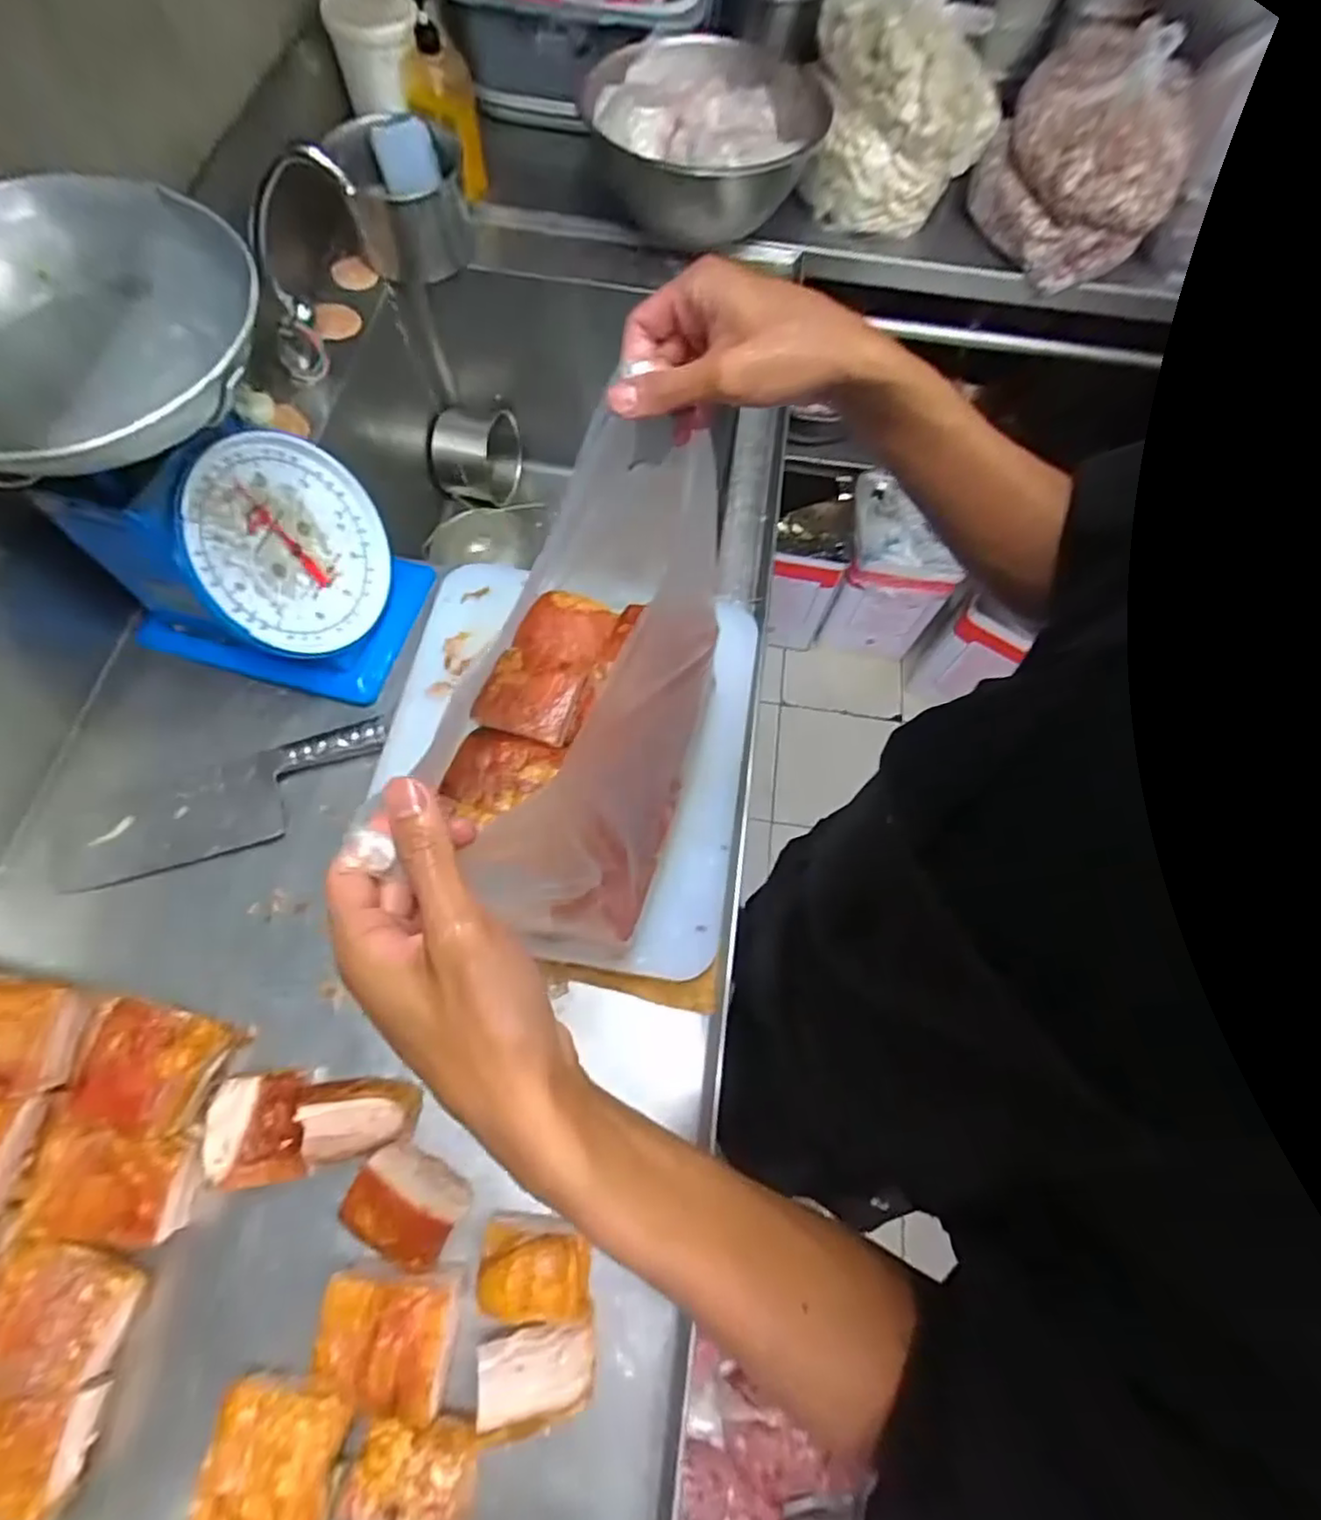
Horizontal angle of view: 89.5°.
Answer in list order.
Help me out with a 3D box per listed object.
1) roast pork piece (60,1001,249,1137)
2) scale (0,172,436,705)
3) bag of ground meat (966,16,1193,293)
[{"bbox_3d":[-0.402,0.246,0.533,0.086,0.055,0.086,16,68,3],"label":"roast pork piece"},{"bbox_3d":[-0.389,-0.236,0.577,0.244,0.331,0.226,23,69,6],"label":"scale"},{"bbox_3d":[0.566,-0.817,0.901,0.195,0.192,0.218,-17,70,-10],"label":"bag of ground meat"}]

